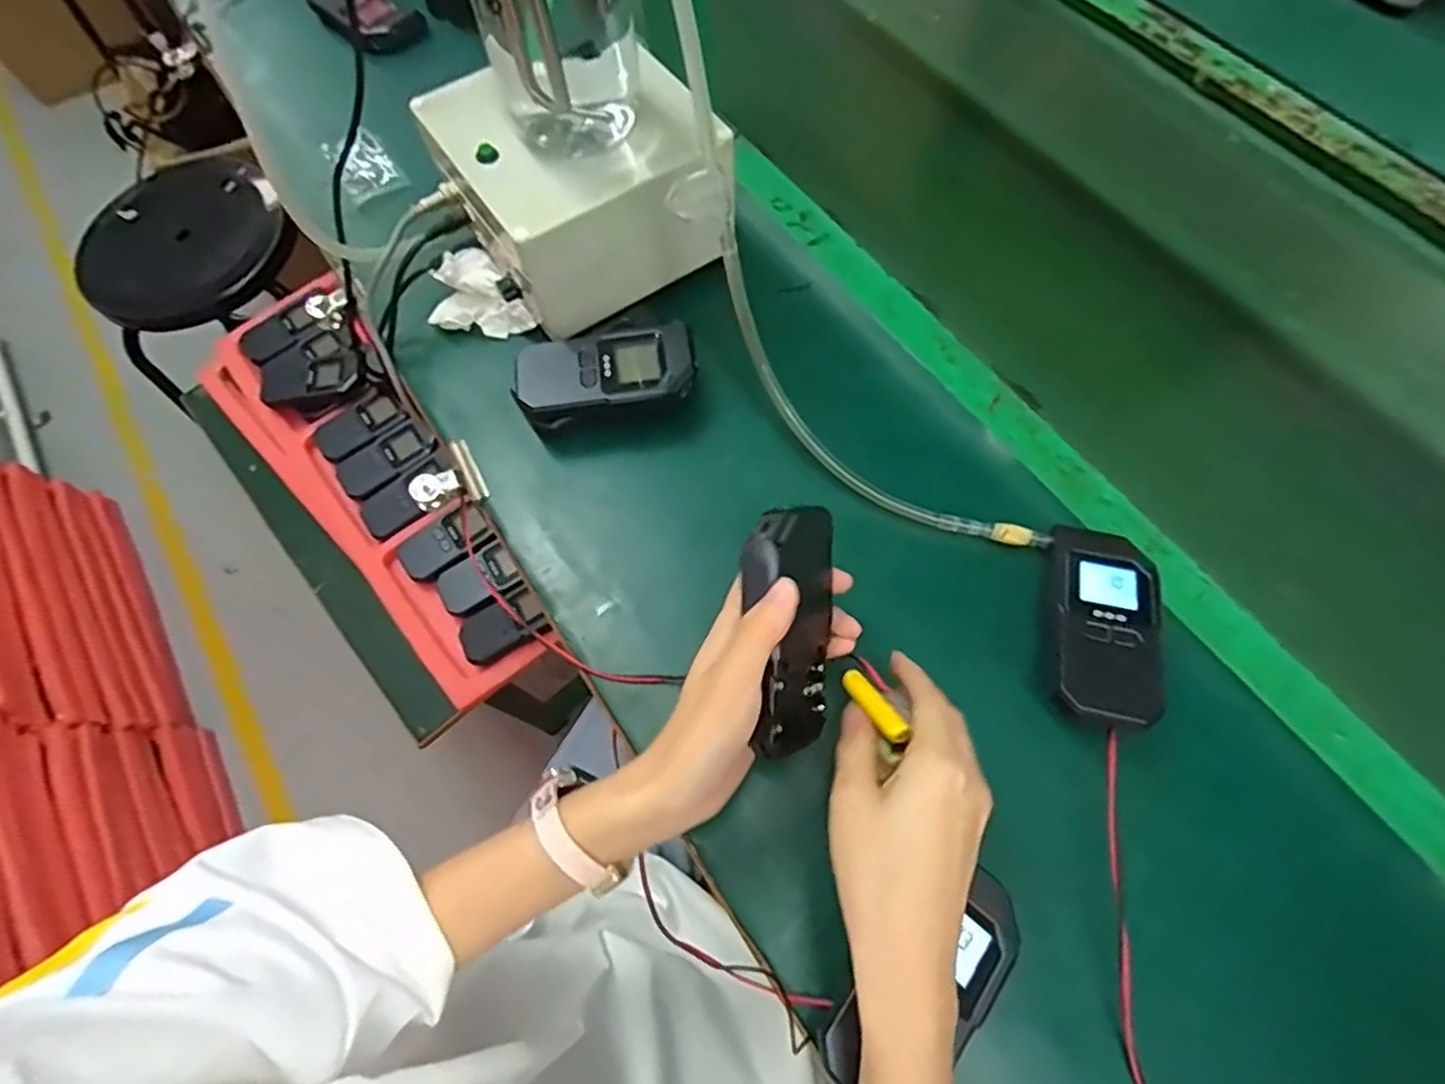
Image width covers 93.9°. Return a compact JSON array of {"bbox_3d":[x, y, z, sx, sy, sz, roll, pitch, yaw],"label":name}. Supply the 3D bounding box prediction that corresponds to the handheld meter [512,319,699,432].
[{"bbox_3d":[-0.078,-0.112,0.466,0.122,0.045,0.070,-17,68,-4],"label":"handheld meter"}]

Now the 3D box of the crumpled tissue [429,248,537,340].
[{"bbox_3d":[-0.182,-0.174,0.496,0.061,0.042,0.063,-31,70,-9],"label":"crumpled tissue"}]

